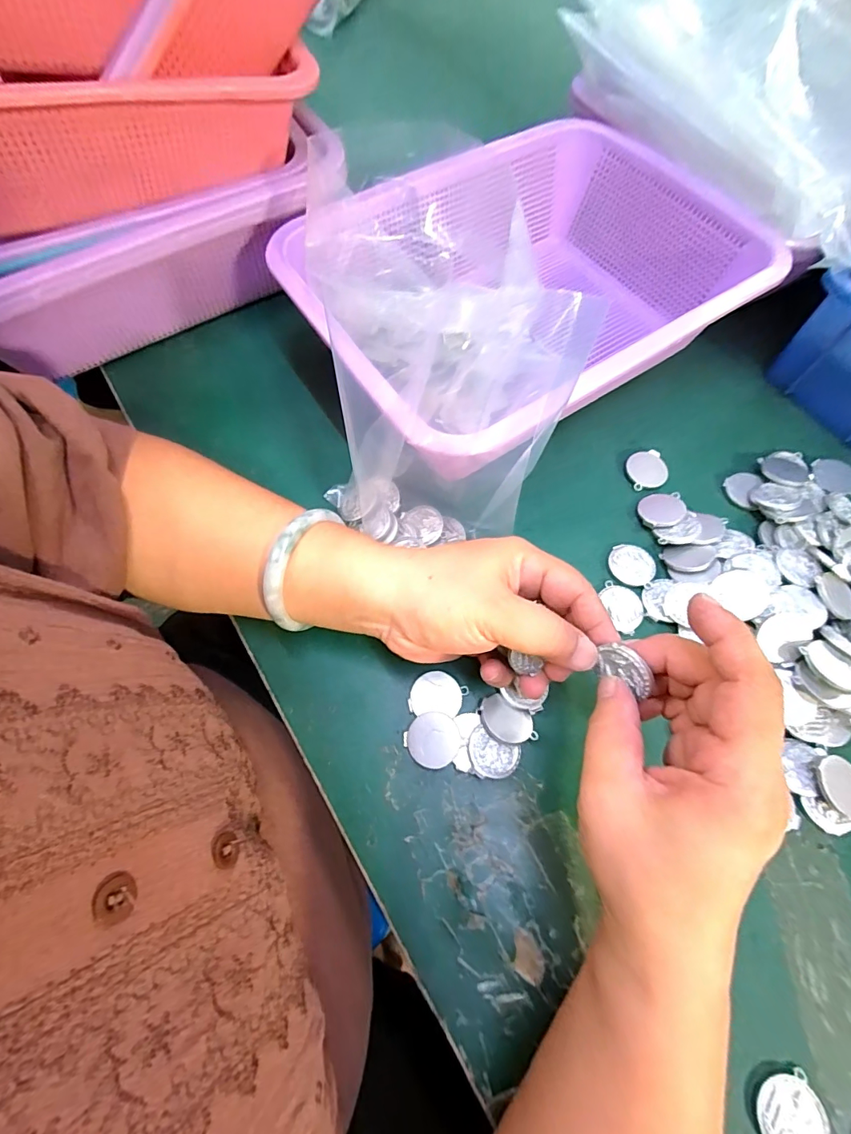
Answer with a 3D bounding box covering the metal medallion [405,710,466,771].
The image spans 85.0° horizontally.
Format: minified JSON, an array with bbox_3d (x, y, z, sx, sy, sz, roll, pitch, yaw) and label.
[{"bbox_3d":[0.004,0.096,0.256,0.030,0.004,0.028,-3,76,10],"label":"metal medallion"}]

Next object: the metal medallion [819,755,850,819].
[{"bbox_3d":[0.223,0.117,0.248,0.023,0.004,0.029,7,71,-2],"label":"metal medallion"}]

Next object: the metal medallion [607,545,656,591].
[{"bbox_3d":[0.137,-0.002,0.305,0.030,0.004,0.027,30,70,11],"label":"metal medallion"}]

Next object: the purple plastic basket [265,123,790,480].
[{"bbox_3d":[0.070,-0.196,0.344,0.311,0.086,0.224,-32,71,-13],"label":"purple plastic basket"}]

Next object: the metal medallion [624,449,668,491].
[{"bbox_3d":[0.162,-0.071,0.336,0.031,0.004,0.030,-14,68,-7],"label":"metal medallion"}]

